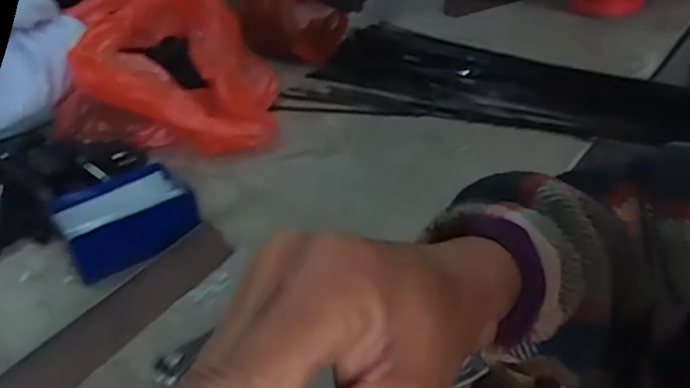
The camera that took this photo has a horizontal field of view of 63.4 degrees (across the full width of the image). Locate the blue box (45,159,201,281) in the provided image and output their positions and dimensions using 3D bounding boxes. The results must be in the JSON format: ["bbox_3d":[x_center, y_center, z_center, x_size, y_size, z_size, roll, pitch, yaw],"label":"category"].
[{"bbox_3d":[-0.194,0.020,0.496,0.109,0.035,0.097,-24,37,-28],"label":"blue box"}]

